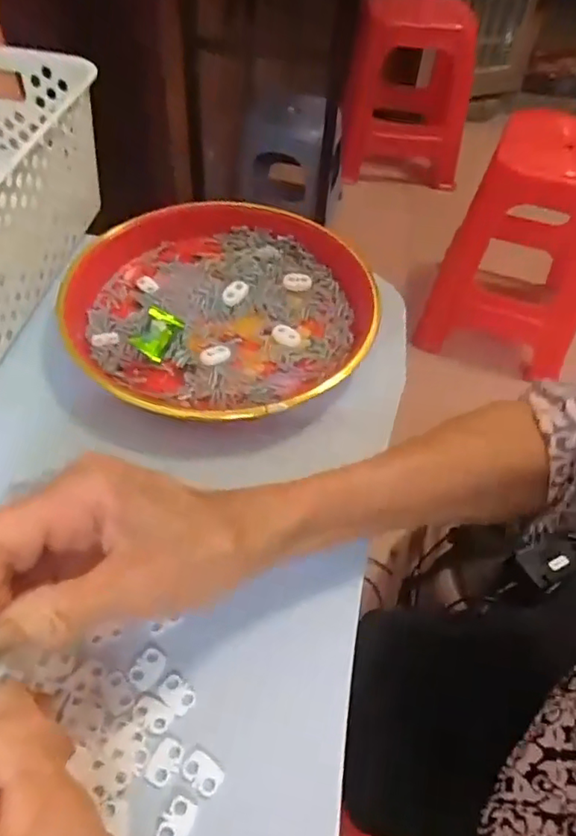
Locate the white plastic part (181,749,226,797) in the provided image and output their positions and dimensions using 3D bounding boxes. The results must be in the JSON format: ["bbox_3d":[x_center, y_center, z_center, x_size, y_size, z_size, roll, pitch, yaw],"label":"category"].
[{"bbox_3d":[-0.037,0.155,0.257,0.018,0.004,0.012,32,56,20],"label":"white plastic part"}]

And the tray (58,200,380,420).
[{"bbox_3d":[-0.052,-0.084,0.426,0.211,0.030,0.210,2,51,-3],"label":"tray"}]

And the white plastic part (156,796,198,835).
[{"bbox_3d":[-0.046,0.169,0.244,0.012,0.004,0.018,23,53,13],"label":"white plastic part"}]

